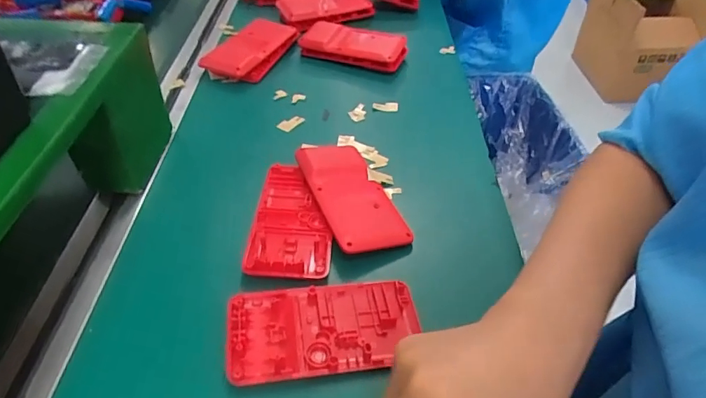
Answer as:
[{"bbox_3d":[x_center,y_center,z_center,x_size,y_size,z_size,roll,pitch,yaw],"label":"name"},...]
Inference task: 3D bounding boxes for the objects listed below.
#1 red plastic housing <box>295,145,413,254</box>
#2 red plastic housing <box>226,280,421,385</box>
[{"bbox_3d":[-0.001,-0.004,0.380,0.059,0.014,0.115,-14,48,-18],"label":"red plastic housing"},{"bbox_3d":[-0.018,0.082,0.301,0.121,0.013,0.062,-4,45,-9],"label":"red plastic housing"}]

